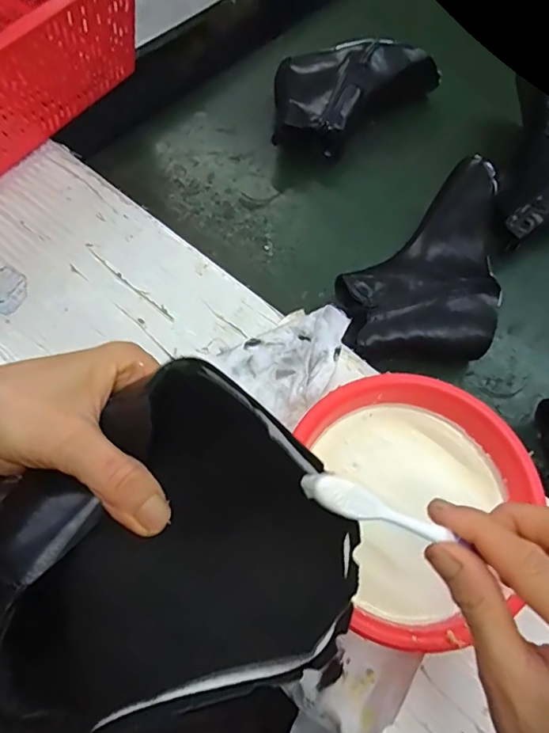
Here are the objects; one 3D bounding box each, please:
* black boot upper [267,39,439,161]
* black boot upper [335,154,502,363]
[{"bbox_3d":[0.105,-0.357,0.664,0.231,0.079,0.133,-12,65,-8],"label":"black boot upper"},{"bbox_3d":[0.157,-0.118,0.547,0.172,0.069,0.232,3,64,-1],"label":"black boot upper"}]

